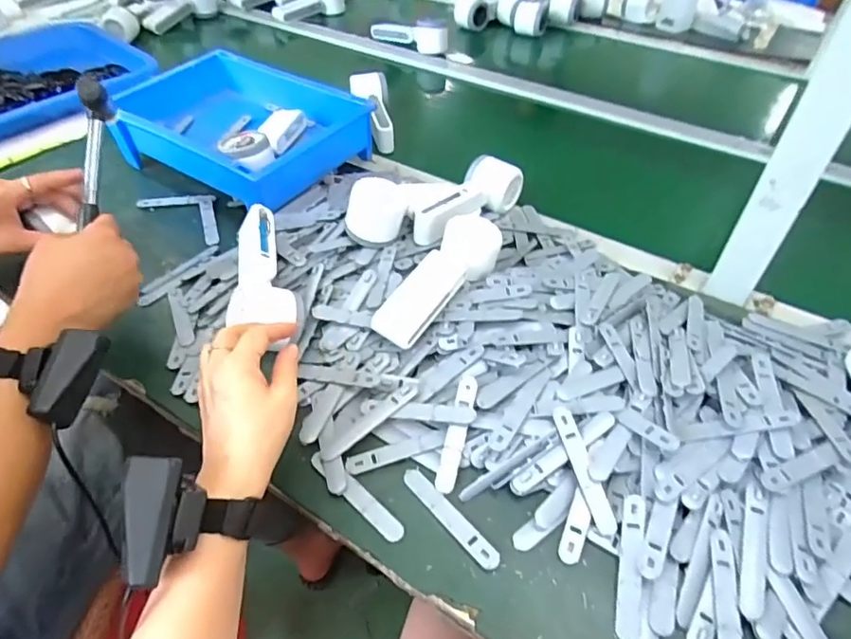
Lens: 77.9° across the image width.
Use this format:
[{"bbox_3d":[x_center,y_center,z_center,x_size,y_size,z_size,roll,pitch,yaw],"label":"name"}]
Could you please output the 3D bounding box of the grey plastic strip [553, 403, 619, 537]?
[{"bbox_3d":[0.119,0.111,0.394,0.016,0.005,0.095,-16,68,-6],"label":"grey plastic strip"}]

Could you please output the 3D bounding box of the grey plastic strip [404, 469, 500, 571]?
[{"bbox_3d":[0.018,0.145,0.391,0.017,0.004,0.094,-29,51,-28],"label":"grey plastic strip"}]

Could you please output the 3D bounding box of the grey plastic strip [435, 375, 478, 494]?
[{"bbox_3d":[0.026,0.091,0.427,0.016,0.008,0.096,13,67,8],"label":"grey plastic strip"}]

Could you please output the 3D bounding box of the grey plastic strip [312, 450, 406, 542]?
[{"bbox_3d":[-0.053,0.133,0.401,0.094,0.004,0.016,34,55,28],"label":"grey plastic strip"}]

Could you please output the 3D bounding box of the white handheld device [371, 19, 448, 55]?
[{"bbox_3d":[-0.034,-0.556,1.026,0.172,0.057,0.049,18,50,18],"label":"white handheld device"}]

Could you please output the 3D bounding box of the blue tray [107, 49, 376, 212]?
[{"bbox_3d":[-0.250,-0.255,0.710,0.302,0.093,0.209,28,52,23],"label":"blue tray"}]

